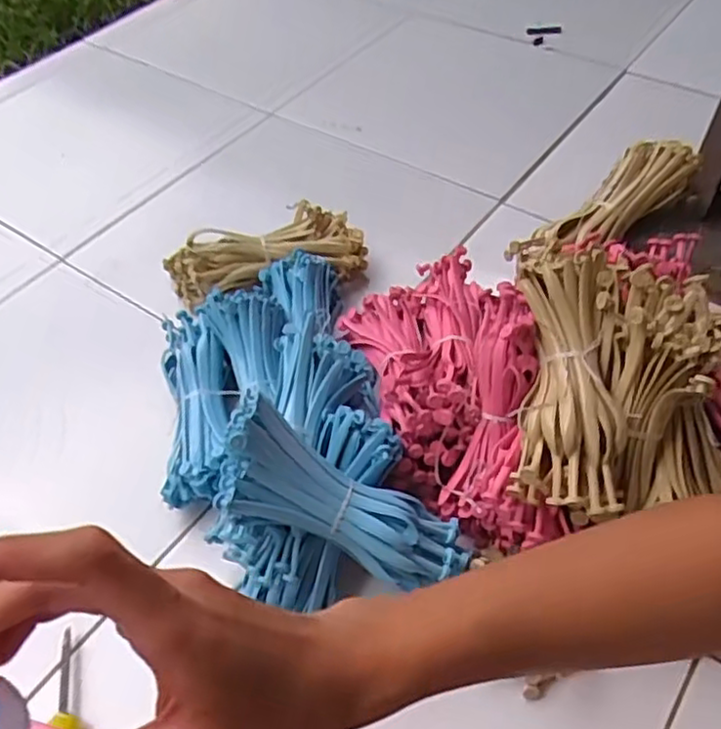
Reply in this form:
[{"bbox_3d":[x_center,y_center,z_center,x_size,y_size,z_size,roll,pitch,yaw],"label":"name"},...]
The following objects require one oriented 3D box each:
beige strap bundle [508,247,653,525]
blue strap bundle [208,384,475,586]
[{"bbox_3d":[0.161,0.009,0.520,0.091,0.055,0.201,8,73,9],"label":"beige strap bundle"},{"bbox_3d":[-0.013,0.107,0.524,0.213,0.053,0.079,29,53,-12],"label":"blue strap bundle"}]

